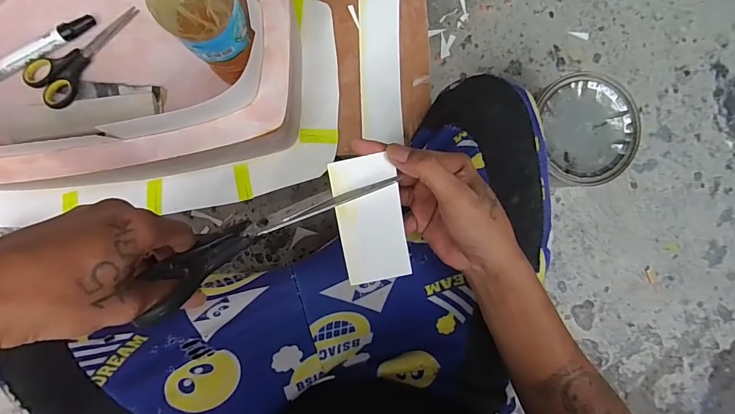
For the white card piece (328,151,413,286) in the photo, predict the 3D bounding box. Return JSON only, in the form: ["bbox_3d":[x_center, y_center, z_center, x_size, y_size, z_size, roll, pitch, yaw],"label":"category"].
[{"bbox_3d":[0.003,0.012,0.321,0.052,0.004,0.104,-13,106,-4],"label":"white card piece"}]

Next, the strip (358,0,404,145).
[{"bbox_3d":[0.017,-0.197,0.515,0.053,0.005,0.223,-2,92,-4],"label":"strip"}]

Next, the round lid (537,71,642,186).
[{"bbox_3d":[0.324,-0.113,0.577,0.139,0.019,0.155,-12,93,-4],"label":"round lid"}]

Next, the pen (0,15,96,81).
[{"bbox_3d":[-0.359,-0.166,0.428,0.141,0.012,0.018,-34,94,-3],"label":"pen"}]

